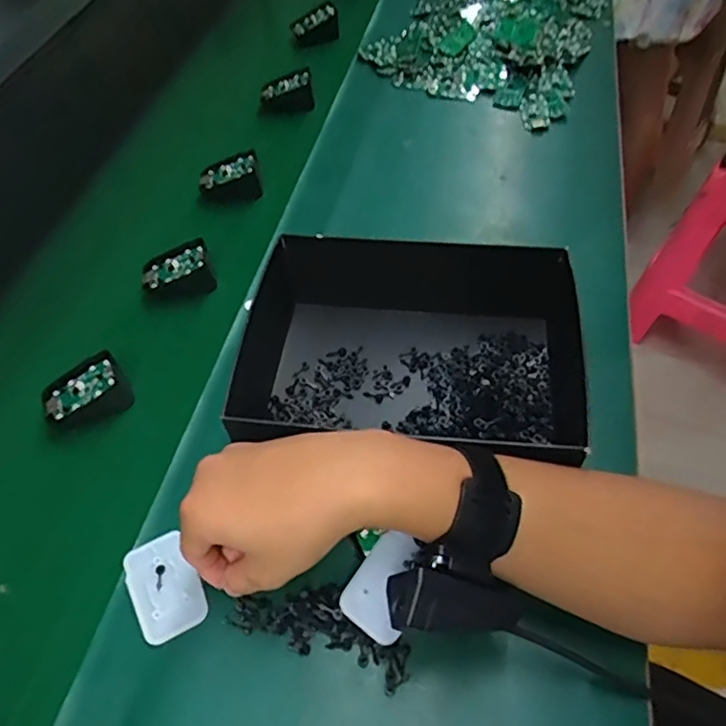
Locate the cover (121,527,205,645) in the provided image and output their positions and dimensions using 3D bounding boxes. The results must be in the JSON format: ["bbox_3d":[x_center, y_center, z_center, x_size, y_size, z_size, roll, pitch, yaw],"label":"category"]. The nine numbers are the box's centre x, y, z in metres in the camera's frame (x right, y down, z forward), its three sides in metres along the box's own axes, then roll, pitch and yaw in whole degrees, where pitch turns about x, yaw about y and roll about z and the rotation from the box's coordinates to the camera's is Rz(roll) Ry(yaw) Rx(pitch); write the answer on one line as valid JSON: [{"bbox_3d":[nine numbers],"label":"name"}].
[{"bbox_3d":[-0.134,0.150,0.403,0.042,0.004,0.069,-27,55,-16],"label":"cover"}]

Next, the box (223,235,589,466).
[{"bbox_3d":[0.034,-0.015,0.472,0.277,0.079,0.155,4,53,7],"label":"box"}]

